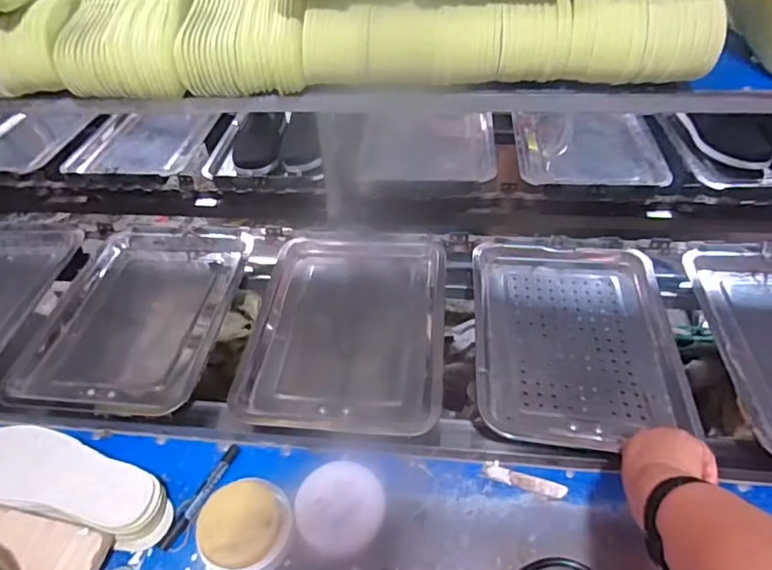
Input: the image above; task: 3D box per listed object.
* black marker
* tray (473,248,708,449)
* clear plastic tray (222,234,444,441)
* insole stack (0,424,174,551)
[{"bbox_3d":[-0.217,0.248,0.651,0.017,0.011,0.132,17,47,20],"label":"black marker"},{"bbox_3d":[0.259,0.067,0.760,0.268,0.046,0.341,2,49,5],"label":"tray"},{"bbox_3d":[-0.052,0.054,0.791,0.264,0.035,0.335,2,44,6],"label":"clear plastic tray"},{"bbox_3d":[-0.377,0.226,0.636,0.273,0.066,0.086,11,51,11],"label":"insole stack"}]

